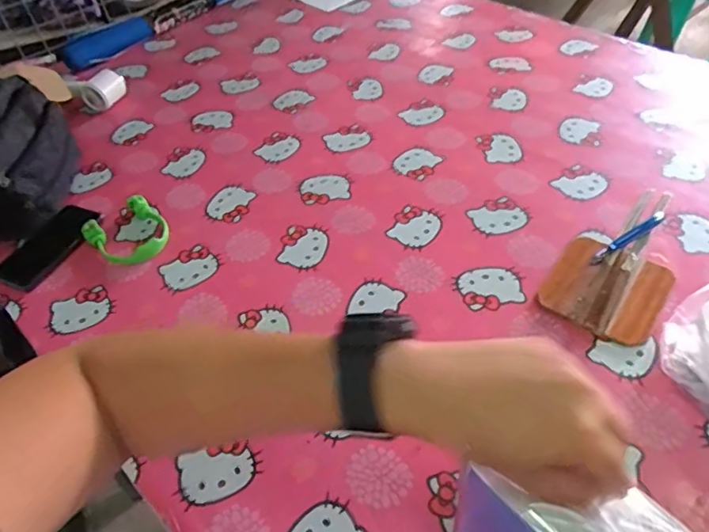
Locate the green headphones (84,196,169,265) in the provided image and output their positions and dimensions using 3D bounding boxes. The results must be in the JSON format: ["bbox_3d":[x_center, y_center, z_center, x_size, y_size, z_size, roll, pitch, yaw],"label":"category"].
[{"bbox_3d":[-0.336,-0.050,0.820,0.112,0.037,0.104,33,58,30],"label":"green headphones"}]

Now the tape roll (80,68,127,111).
[{"bbox_3d":[-0.501,-0.354,1.098,0.055,0.055,0.092,1,48,7],"label":"tape roll"}]

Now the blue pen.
[{"bbox_3d":[0.299,-0.031,0.592,0.120,0.011,0.016,-31,52,-21],"label":"blue pen"}]

